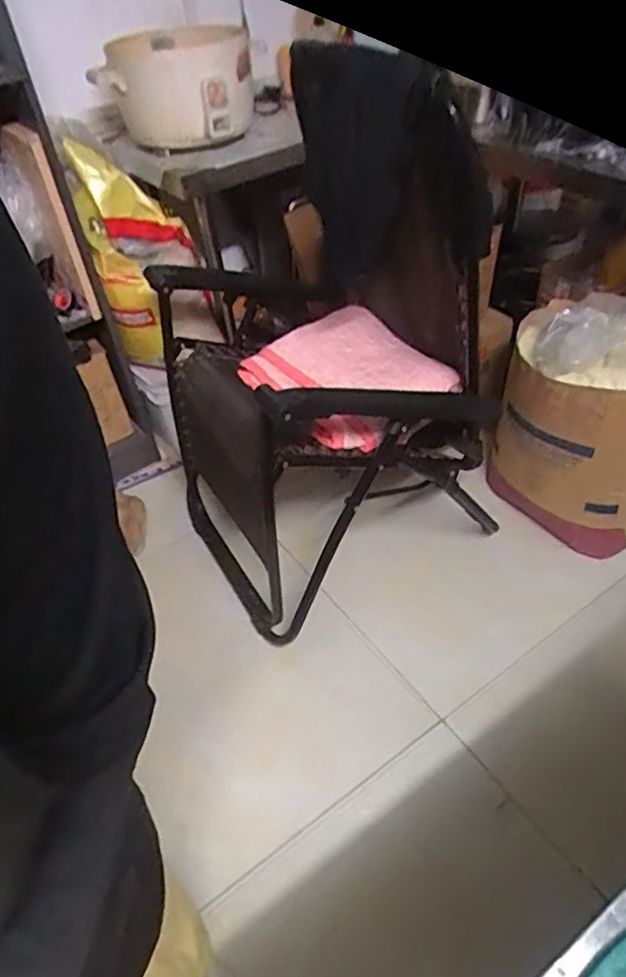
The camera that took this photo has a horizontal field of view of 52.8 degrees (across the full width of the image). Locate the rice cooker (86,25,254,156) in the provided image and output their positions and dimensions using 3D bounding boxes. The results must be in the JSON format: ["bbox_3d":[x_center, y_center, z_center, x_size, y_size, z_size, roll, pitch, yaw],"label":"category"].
[{"bbox_3d":[-0.310,-0.917,1.448,0.341,0.196,0.312,-7,45,1],"label":"rice cooker"}]

